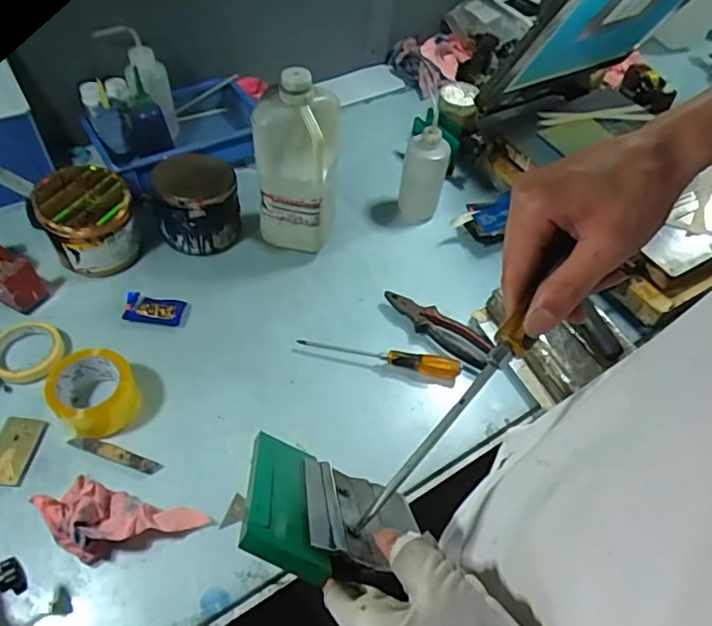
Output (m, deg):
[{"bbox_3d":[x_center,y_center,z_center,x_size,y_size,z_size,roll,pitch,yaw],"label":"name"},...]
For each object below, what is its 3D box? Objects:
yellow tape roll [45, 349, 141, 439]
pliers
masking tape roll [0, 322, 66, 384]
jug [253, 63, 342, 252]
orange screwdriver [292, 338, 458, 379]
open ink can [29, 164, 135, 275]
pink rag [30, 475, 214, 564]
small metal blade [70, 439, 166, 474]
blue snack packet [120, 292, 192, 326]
[{"bbox_3d":[-0.343,0.105,0.732,0.096,0.068,0.097,2,52,-3],"label":"yellow tape roll"},{"bbox_3d":[0.122,0.023,0.860,0.187,0.020,0.058,33,57,20],"label":"pliers"},{"bbox_3d":[-0.470,0.056,0.794,0.097,0.018,0.102,2,52,-3],"label":"masking tape roll"},{"bbox_3d":[-0.090,-0.216,0.860,0.123,0.290,0.095,0,52,-5],"label":"jug"},{"bbox_3d":[0.035,0.062,0.824,0.240,0.025,0.028,12,52,5],"label":"orange screwdriver"},{"bbox_3d":[-0.419,-0.145,0.882,0.135,0.128,0.119,-29,59,-24],"label":"open ink can"},{"bbox_3d":[-0.277,0.243,0.644,0.183,0.054,0.083,13,52,6],"label":"pink rag"},{"bbox_3d":[-0.313,0.184,0.718,0.125,0.004,0.020,16,61,7],"label":"small metal blade"},{"bbox_3d":[-0.308,-0.007,0.856,0.097,0.015,0.048,5,52,0],"label":"blue snack packet"}]

